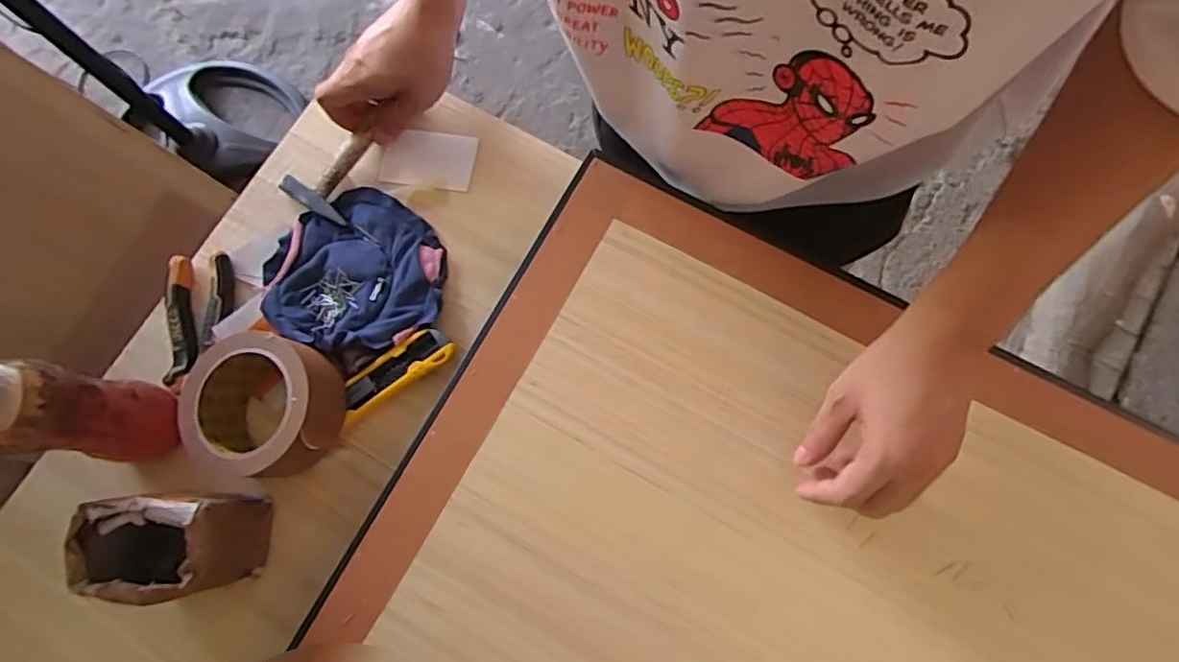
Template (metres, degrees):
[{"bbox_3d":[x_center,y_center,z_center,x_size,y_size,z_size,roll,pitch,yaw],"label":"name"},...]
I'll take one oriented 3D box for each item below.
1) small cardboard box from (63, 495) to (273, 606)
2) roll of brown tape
[{"bbox_3d":[-0.294,0.153,0.443,0.096,0.086,0.070,-1,77,-1],"label":"small cardboard box"},{"bbox_3d":[-0.250,0.057,0.471,0.110,0.055,0.100,0,77,-1],"label":"roll of brown tape"}]

